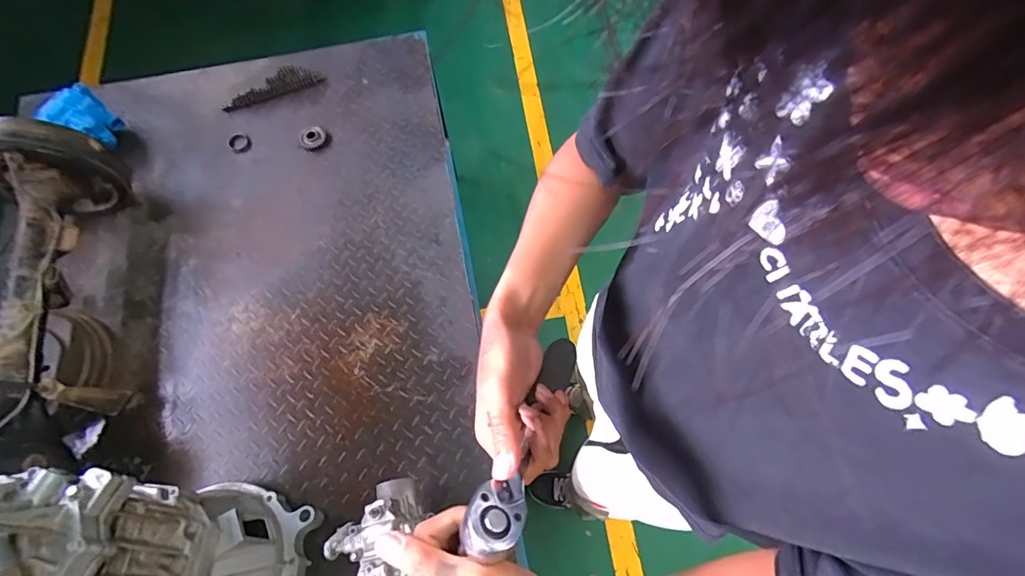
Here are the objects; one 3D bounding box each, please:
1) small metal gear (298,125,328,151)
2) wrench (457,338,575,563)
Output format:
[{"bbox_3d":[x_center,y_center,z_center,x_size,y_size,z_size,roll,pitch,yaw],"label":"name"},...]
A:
[{"bbox_3d":[-0.534,-0.402,1.222,0.069,0.027,0.069,-33,73,-9],"label":"small metal gear"},{"bbox_3d":[0.019,0.114,0.394,0.037,0.026,0.239,23,28,9],"label":"wrench"}]

